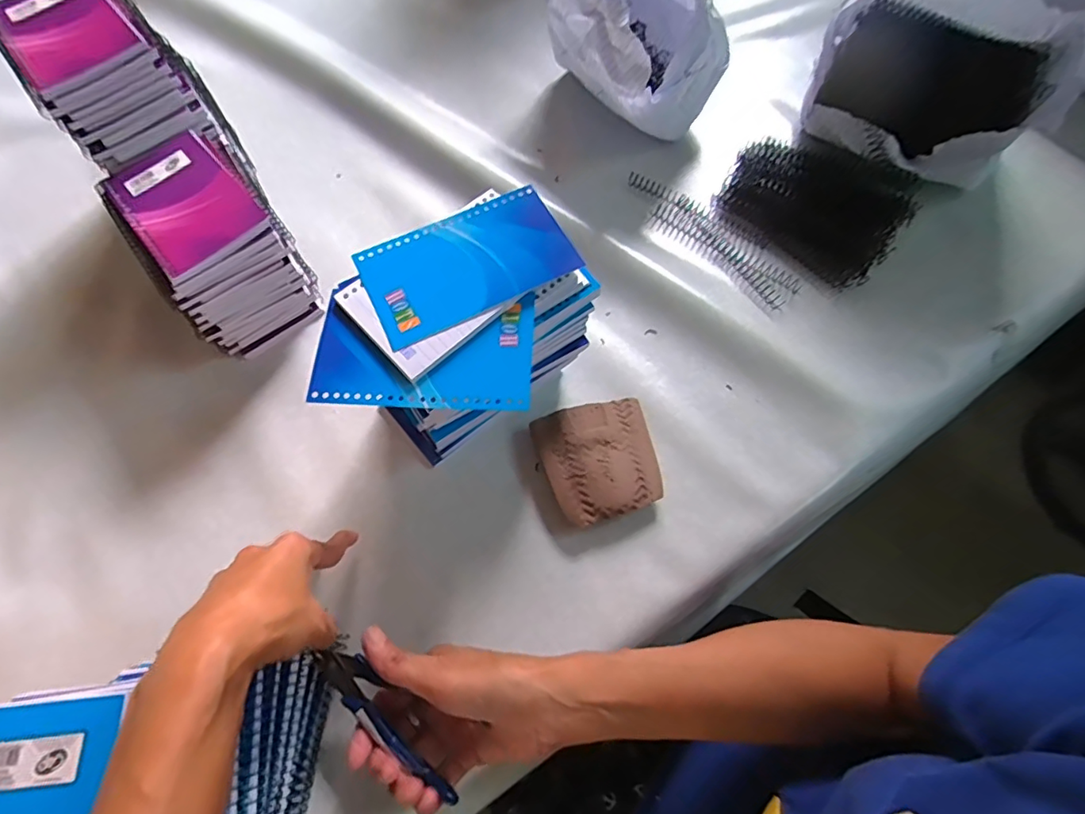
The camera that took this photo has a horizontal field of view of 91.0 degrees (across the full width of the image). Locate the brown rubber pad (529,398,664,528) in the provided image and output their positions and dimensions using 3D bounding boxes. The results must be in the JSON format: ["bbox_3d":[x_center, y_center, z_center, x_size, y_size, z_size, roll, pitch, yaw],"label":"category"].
[{"bbox_3d":[0.045,0.041,0.417,0.087,0.022,0.091,-19,68,-5],"label":"brown rubber pad"}]

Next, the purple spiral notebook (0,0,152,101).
[{"bbox_3d":[-0.364,-0.287,0.405,0.082,0.011,0.124,-38,71,-13],"label":"purple spiral notebook"}]

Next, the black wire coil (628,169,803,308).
[{"bbox_3d":[0.154,-0.163,0.504,0.038,0.011,0.193,-42,72,-14],"label":"black wire coil"}]

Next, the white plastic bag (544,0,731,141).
[{"bbox_3d":[0.082,-0.371,0.518,0.140,0.149,0.216,-31,69,-10],"label":"white plastic bag"}]

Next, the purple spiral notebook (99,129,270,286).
[{"bbox_3d":[-0.277,-0.160,0.408,0.083,0.010,0.135,-40,71,-13],"label":"purple spiral notebook"}]

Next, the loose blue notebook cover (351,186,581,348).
[{"bbox_3d":[-0.048,-0.093,0.341,0.128,0.004,0.077,-25,69,-10],"label":"loose blue notebook cover"}]

